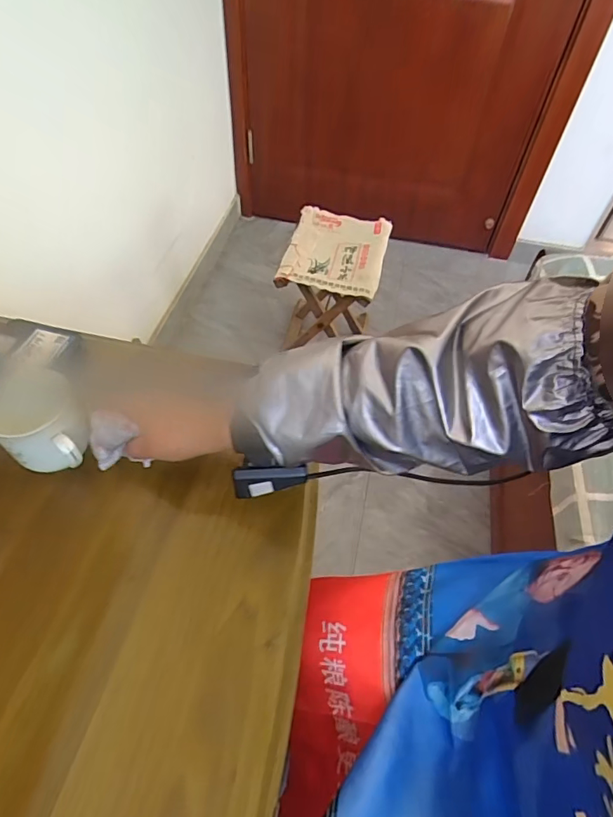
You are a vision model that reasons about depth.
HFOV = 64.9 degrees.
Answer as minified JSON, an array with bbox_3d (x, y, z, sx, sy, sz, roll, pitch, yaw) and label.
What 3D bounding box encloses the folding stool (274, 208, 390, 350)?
[{"bbox_3d":[0.065,-0.283,1.297,0.227,0.362,0.324,11,54,4],"label":"folding stool"}]

